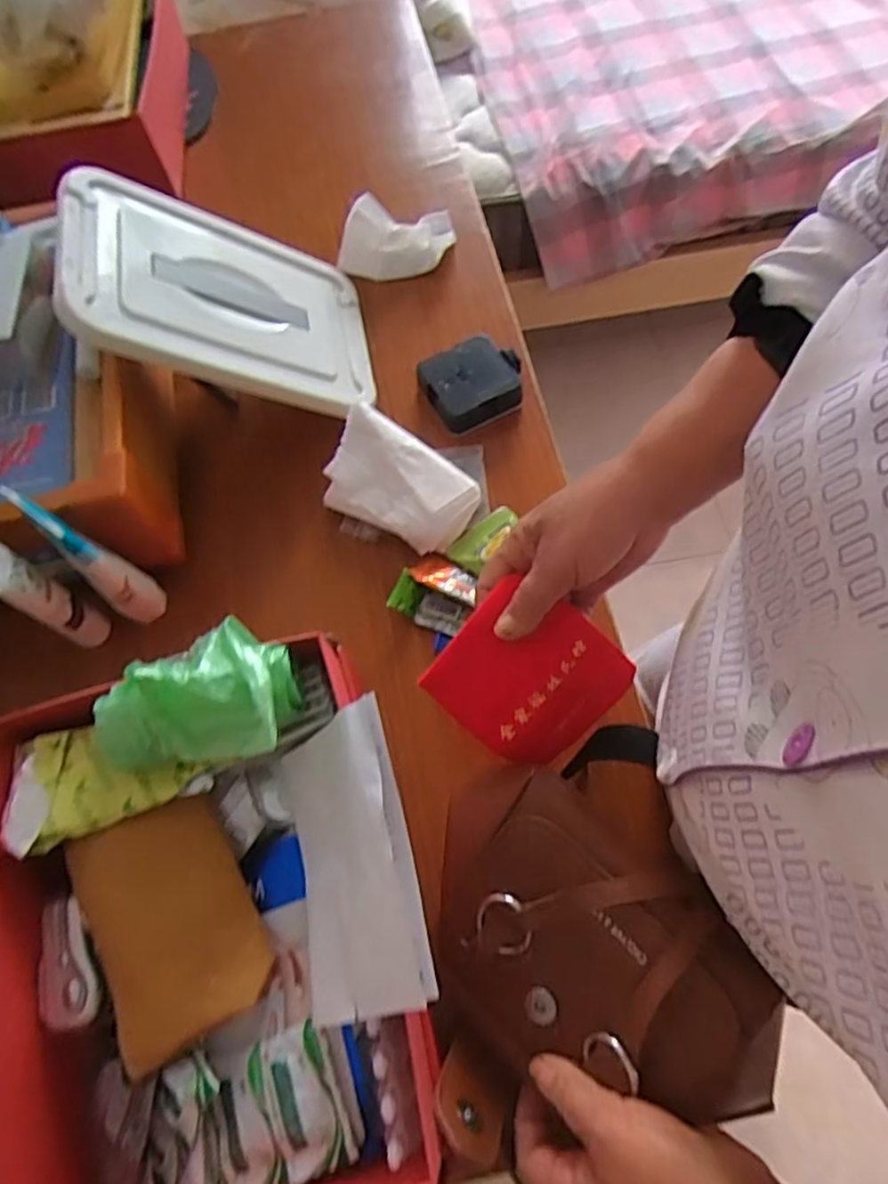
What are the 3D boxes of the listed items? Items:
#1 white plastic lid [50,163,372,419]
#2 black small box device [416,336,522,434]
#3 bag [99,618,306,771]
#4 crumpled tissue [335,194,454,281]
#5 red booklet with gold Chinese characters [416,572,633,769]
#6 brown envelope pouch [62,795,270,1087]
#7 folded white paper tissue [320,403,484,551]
[{"bbox_3d":[-0.176,-0.238,0.561,0.244,0.016,0.173,5,62,-35],"label":"white plastic lid"},{"bbox_3d":[0.026,-0.183,0.598,0.084,0.023,0.072,-21,67,-6],"label":"black small box device"},{"bbox_3d":[-0.143,0.055,0.384,0.109,0.039,0.074,-5,66,1],"label":"bag"},{"bbox_3d":[-0.048,-0.354,0.673,0.117,0.055,0.065,-9,66,-1],"label":"crumpled tissue"},{"bbox_3d":[0.056,0.054,0.426,0.112,0.012,0.097,41,92,-18],"label":"red booklet with gold Chinese characters"},{"bbox_3d":[-0.154,0.185,0.386,0.081,0.027,0.121,-25,68,-8],"label":"brown envelope pouch"},{"bbox_3d":[-0.038,-0.090,0.553,0.123,0.030,0.078,31,71,15],"label":"folded white paper tissue"}]

